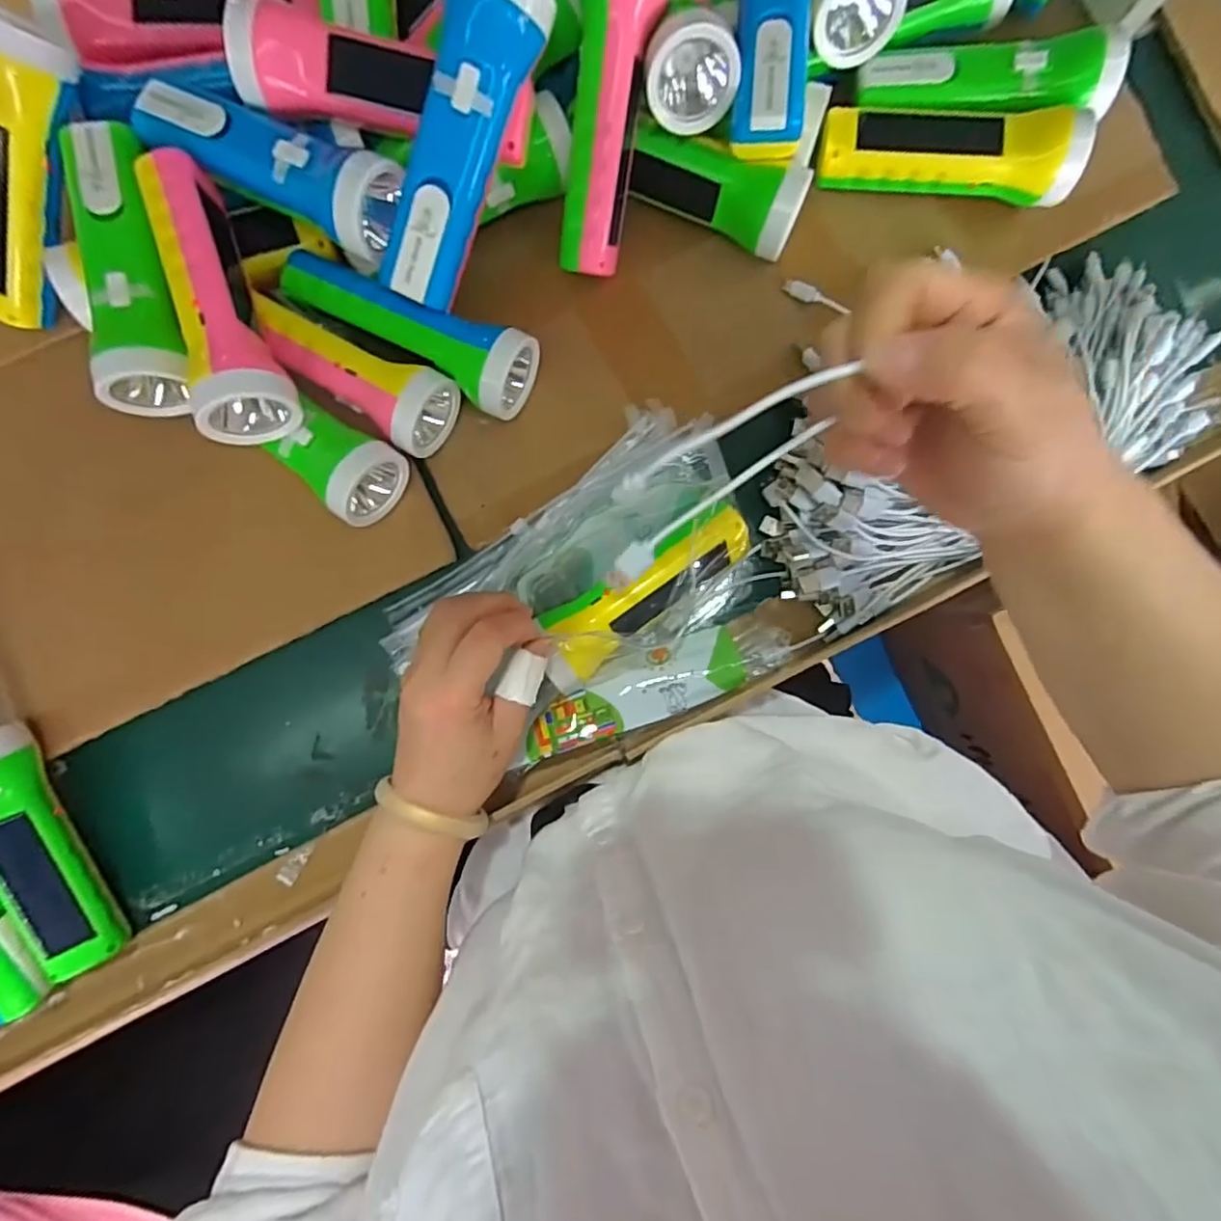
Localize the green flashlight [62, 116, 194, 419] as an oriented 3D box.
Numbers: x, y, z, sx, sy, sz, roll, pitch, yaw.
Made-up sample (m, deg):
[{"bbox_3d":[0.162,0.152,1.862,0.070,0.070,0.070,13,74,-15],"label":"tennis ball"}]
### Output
[{"bbox_3d":[-0.279,-0.201,0.358,0.052,0.042,0.164,-12,90,-3],"label":"green flashlight"}]

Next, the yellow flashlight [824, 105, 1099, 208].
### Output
[{"bbox_3d":[0.222,-0.307,0.406,0.159,0.058,0.051,9,89,-3],"label":"yellow flashlight"}]

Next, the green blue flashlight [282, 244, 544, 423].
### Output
[{"bbox_3d":[-0.126,-0.181,0.393,0.163,0.053,0.056,29,88,-3],"label":"green blue flashlight"}]

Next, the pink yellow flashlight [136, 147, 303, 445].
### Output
[{"bbox_3d":[-0.228,-0.177,0.355,0.047,0.050,0.159,-21,91,-3],"label":"pink yellow flashlight"}]

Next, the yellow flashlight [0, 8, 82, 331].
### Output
[{"bbox_3d":[-0.351,-0.253,0.366,0.048,0.052,0.162,32,117,-2],"label":"yellow flashlight"}]

